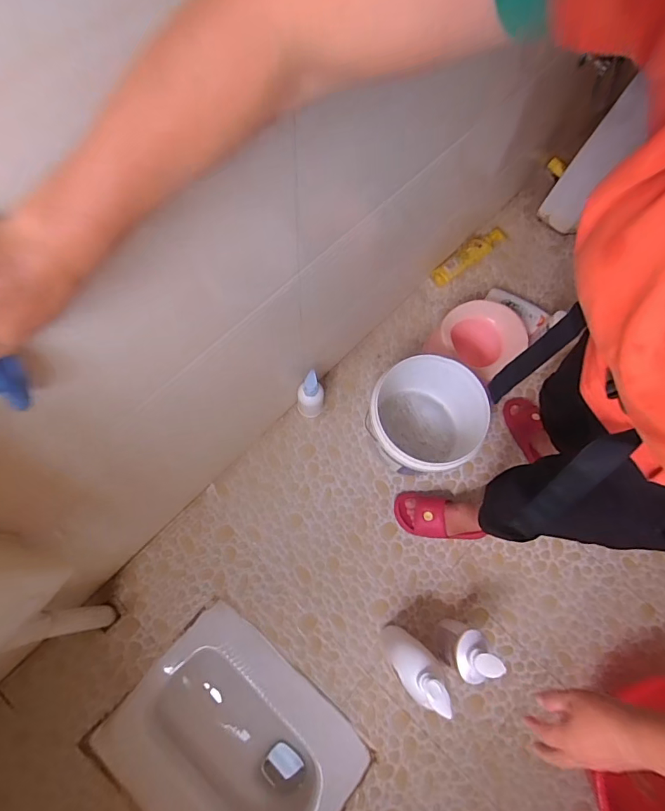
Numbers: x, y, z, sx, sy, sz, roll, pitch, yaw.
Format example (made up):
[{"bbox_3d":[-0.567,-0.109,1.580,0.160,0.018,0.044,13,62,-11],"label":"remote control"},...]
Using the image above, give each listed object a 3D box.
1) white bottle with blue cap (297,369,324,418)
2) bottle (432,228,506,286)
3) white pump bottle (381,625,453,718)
[{"bbox_3d":[-0.056,-0.025,1.158,0.067,0.156,0.062,-8,70,-5],"label":"white bottle with blue cap"},{"bbox_3d":[0.425,-0.466,1.389,0.283,0.065,0.070,-38,76,-15],"label":"bottle"},{"bbox_3d":[0.164,0.526,0.917,0.079,0.291,0.117,-39,76,-14],"label":"white pump bottle"}]

